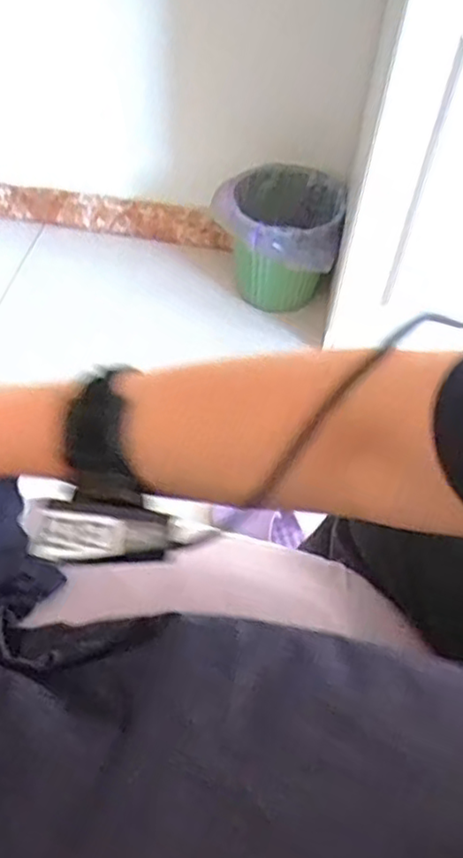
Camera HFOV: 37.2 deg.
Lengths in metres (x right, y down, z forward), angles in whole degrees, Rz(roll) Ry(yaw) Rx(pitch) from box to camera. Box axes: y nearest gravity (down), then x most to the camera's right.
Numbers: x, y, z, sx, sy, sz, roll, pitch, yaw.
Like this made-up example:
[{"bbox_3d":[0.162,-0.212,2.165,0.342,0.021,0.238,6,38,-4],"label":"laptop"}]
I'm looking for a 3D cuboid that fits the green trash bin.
[{"bbox_3d":[0.094,-0.415,1.516,0.278,0.285,0.269,9,52,2],"label":"green trash bin"}]

